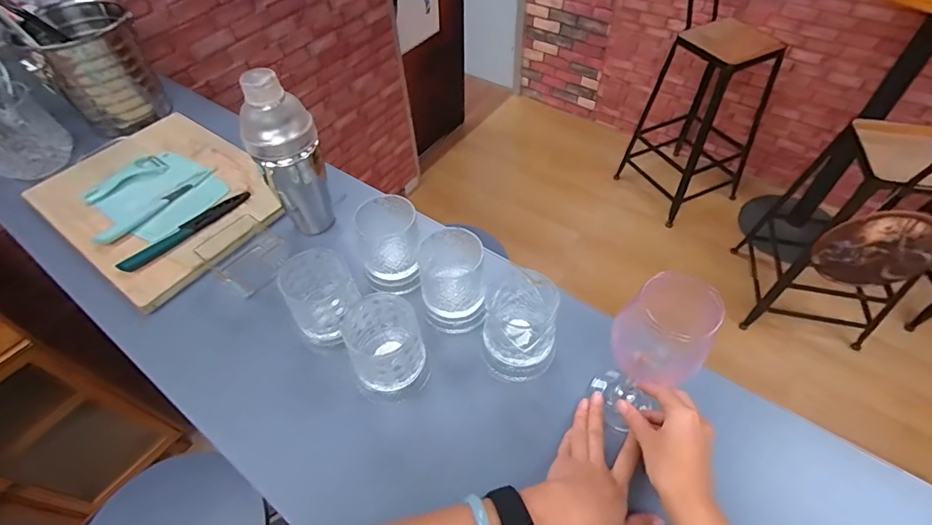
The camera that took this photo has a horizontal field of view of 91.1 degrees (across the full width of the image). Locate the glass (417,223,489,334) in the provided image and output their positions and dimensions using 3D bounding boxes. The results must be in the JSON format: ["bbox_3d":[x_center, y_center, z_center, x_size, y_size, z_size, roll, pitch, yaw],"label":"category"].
[{"bbox_3d":[-0.016,0.024,0.557,0.081,0.103,0.085,-6,52,-1],"label":"glass"}]

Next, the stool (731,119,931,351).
[{"bbox_3d":[1.263,-0.168,1.420,0.387,0.937,0.459,12,54,12],"label":"stool"}]

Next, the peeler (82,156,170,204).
[{"bbox_3d":[-0.527,-0.127,0.710,0.044,0.019,0.118,28,59,23],"label":"peeler"}]

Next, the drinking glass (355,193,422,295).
[{"bbox_3d":[-0.099,-0.020,0.592,0.079,0.092,0.090,-9,52,-4],"label":"drinking glass"}]

